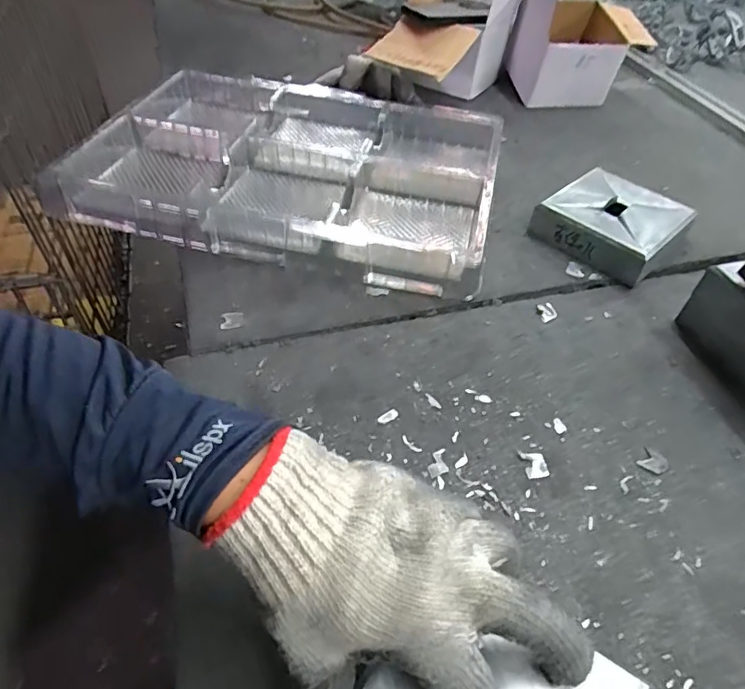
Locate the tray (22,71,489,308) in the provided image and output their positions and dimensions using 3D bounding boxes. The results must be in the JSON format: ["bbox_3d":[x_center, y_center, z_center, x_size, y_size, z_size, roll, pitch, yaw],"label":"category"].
[{"bbox_3d":[-0.093,-0.213,0.641,0.459,0.050,0.317,11,48,7],"label":"tray"}]

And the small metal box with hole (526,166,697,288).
[{"bbox_3d":[0.267,-0.135,0.602,0.135,0.041,0.131,-35,58,-30],"label":"small metal box with hole"}]

